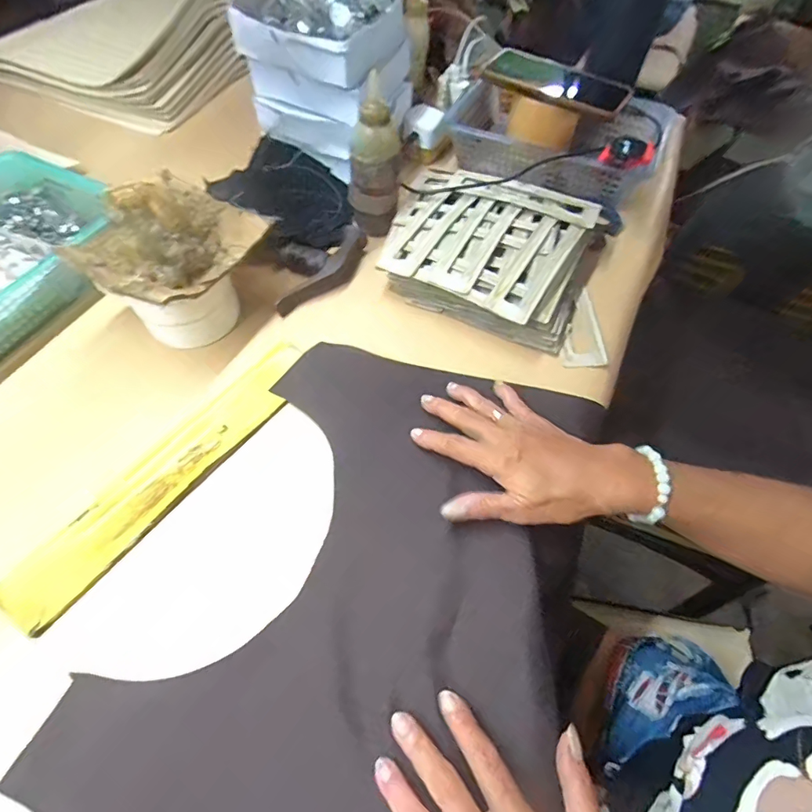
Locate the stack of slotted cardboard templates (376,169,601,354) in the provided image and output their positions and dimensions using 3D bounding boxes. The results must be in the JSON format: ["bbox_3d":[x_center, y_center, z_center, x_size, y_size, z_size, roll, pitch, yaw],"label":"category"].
[{"bbox_3d":[0.085,-0.161,0.462,0.201,0.044,0.180,22,60,11],"label":"stack of slotted cardboard templates"}]

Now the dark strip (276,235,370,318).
[{"bbox_3d":[-0.075,-0.130,0.458,0.024,0.011,0.128,34,63,17],"label":"dark strip"}]

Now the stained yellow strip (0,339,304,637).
[{"bbox_3d":[-0.178,0.045,0.356,0.050,0.010,0.266,33,63,16],"label":"stained yellow strip"}]

